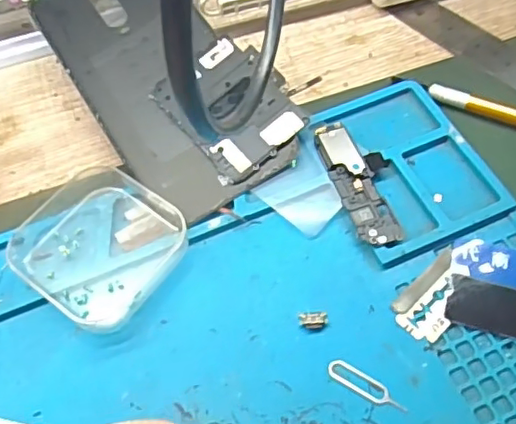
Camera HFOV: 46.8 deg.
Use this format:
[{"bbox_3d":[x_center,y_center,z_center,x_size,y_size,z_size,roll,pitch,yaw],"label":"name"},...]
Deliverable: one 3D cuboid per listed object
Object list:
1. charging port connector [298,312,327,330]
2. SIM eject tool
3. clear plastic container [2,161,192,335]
[{"bbox_3d":[0.023,0.044,0.244,0.012,0.004,0.007,-4,57,1],"label":"charging port connector"},{"bbox_3d":[0.042,0.067,0.229,0.032,0.004,0.008,29,63,20],"label":"SIM eject tool"},{"bbox_3d":[-0.070,0.014,0.265,0.070,0.013,0.064,33,65,22],"label":"clear plastic container"}]

